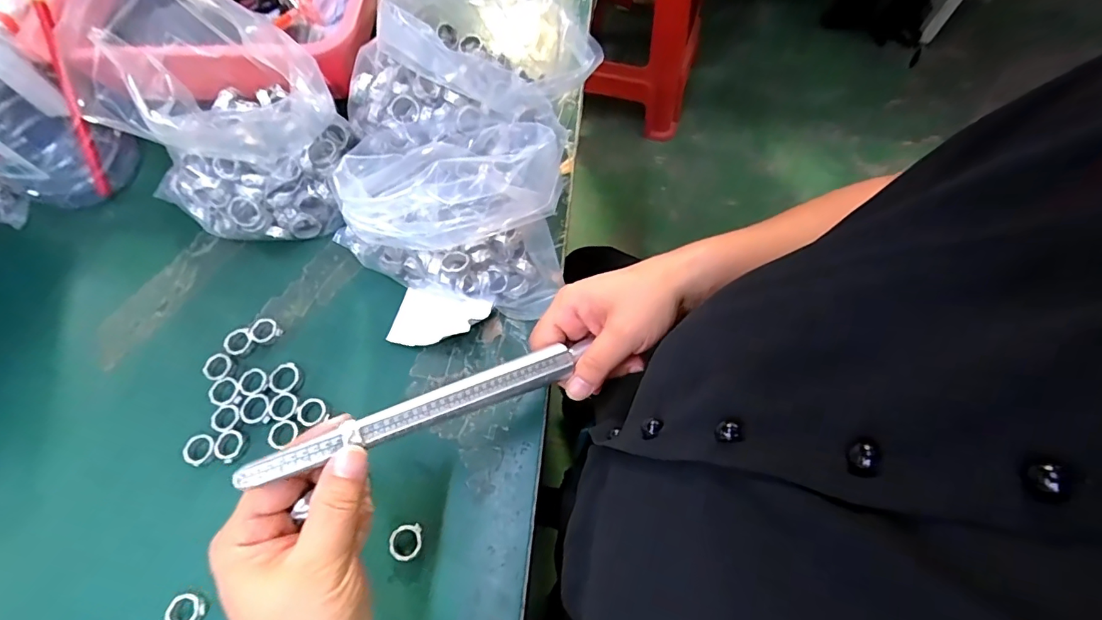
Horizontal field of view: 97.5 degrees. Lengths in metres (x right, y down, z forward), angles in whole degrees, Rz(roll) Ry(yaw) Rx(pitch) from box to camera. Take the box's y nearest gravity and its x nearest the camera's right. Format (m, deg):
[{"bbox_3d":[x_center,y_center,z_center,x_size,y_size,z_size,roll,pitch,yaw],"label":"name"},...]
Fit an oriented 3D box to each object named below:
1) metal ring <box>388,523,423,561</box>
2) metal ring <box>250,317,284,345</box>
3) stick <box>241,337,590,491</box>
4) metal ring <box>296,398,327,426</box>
[{"bbox_3d":[-0.095,0.152,0.314,0.023,0.008,0.020,-11,66,-3],"label":"metal ring"},{"bbox_3d":[-0.225,0.017,0.379,0.022,0.005,0.021,-1,66,1],"label":"metal ring"},{"bbox_3d":[-0.058,0.050,0.263,0.191,0.010,0.020,-17,64,-30],"label":"stick"},{"bbox_3d":[-0.174,0.073,0.349,0.020,0.004,0.021,-1,66,1],"label":"metal ring"}]

